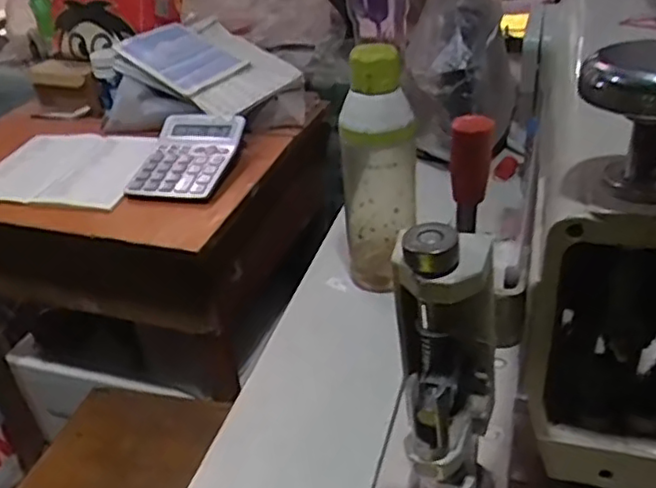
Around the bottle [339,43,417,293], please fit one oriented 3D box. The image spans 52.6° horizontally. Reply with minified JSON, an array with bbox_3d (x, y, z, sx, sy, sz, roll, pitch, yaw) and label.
[{"bbox_3d":[0.051,-0.071,0.671,0.072,0.252,0.065,-4,30,3],"label":"bottle"}]

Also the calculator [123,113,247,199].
[{"bbox_3d":[-0.201,-0.128,0.948,0.132,0.017,0.175,1,48,17],"label":"calculator"}]

